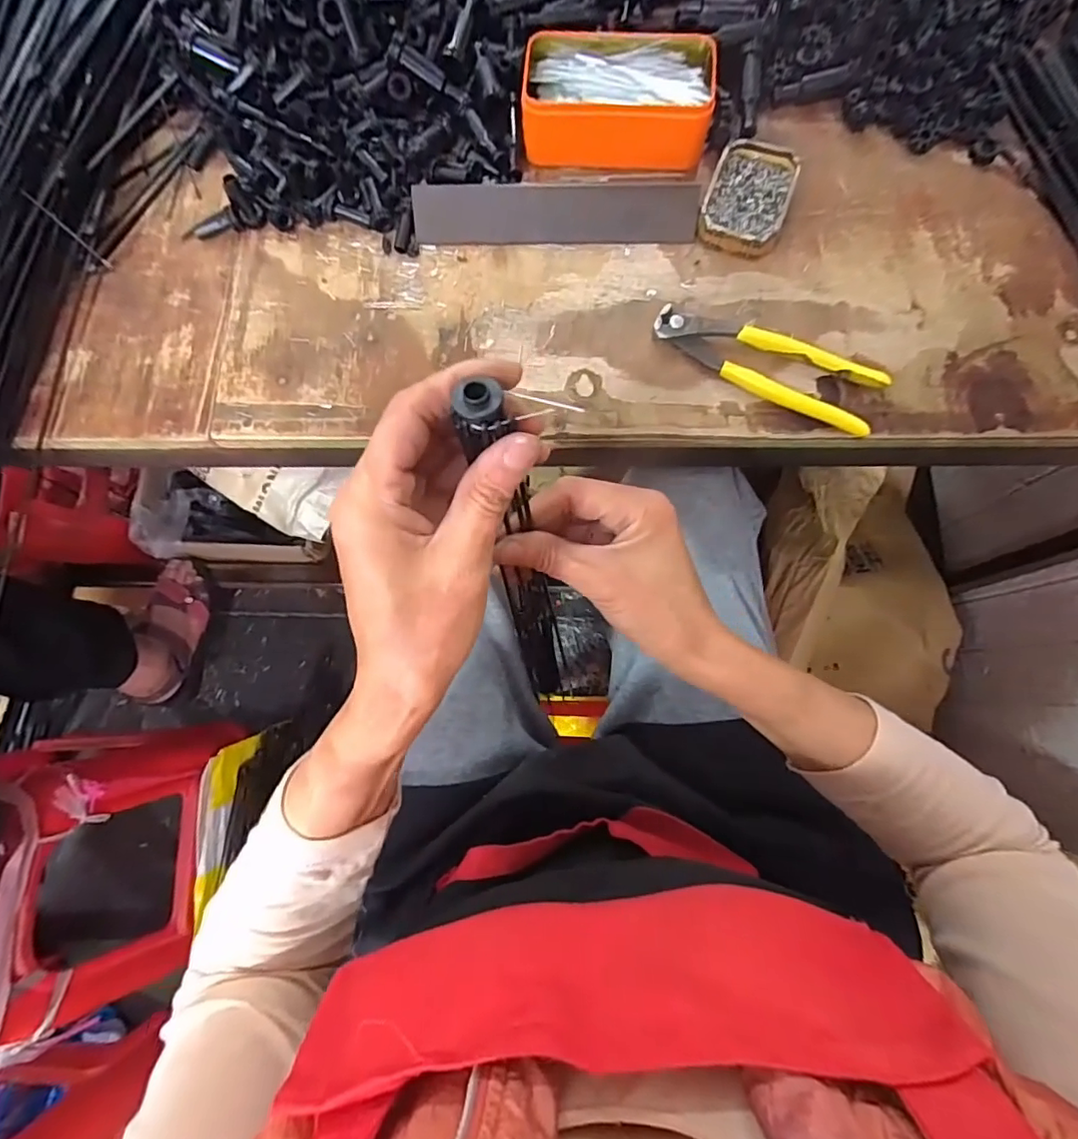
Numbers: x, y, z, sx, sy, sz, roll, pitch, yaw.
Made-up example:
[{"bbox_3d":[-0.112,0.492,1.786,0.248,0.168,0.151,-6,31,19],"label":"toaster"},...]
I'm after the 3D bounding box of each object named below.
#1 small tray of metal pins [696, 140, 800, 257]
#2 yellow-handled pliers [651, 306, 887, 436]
[{"bbox_3d":[0.160,-0.284,0.435,0.060,0.023,0.090,16,77,5],"label":"small tray of metal pins"},{"bbox_3d":[0.162,-0.150,0.407,0.163,0.018,0.047,28,79,8],"label":"yellow-handled pliers"}]

